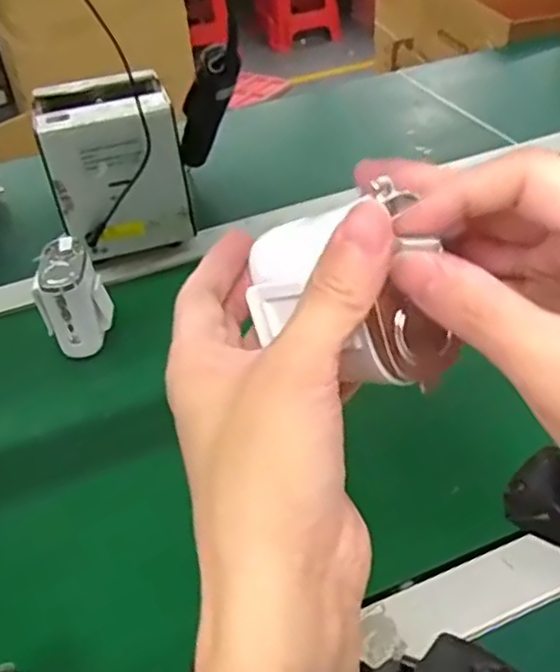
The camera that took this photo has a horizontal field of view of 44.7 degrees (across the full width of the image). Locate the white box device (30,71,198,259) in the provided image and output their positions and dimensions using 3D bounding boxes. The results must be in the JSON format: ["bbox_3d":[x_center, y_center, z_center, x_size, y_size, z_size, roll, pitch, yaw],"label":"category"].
[{"bbox_3d":[-0.167,-0.174,0.689,0.120,0.139,0.122,-15,43,-10],"label":"white box device"}]

